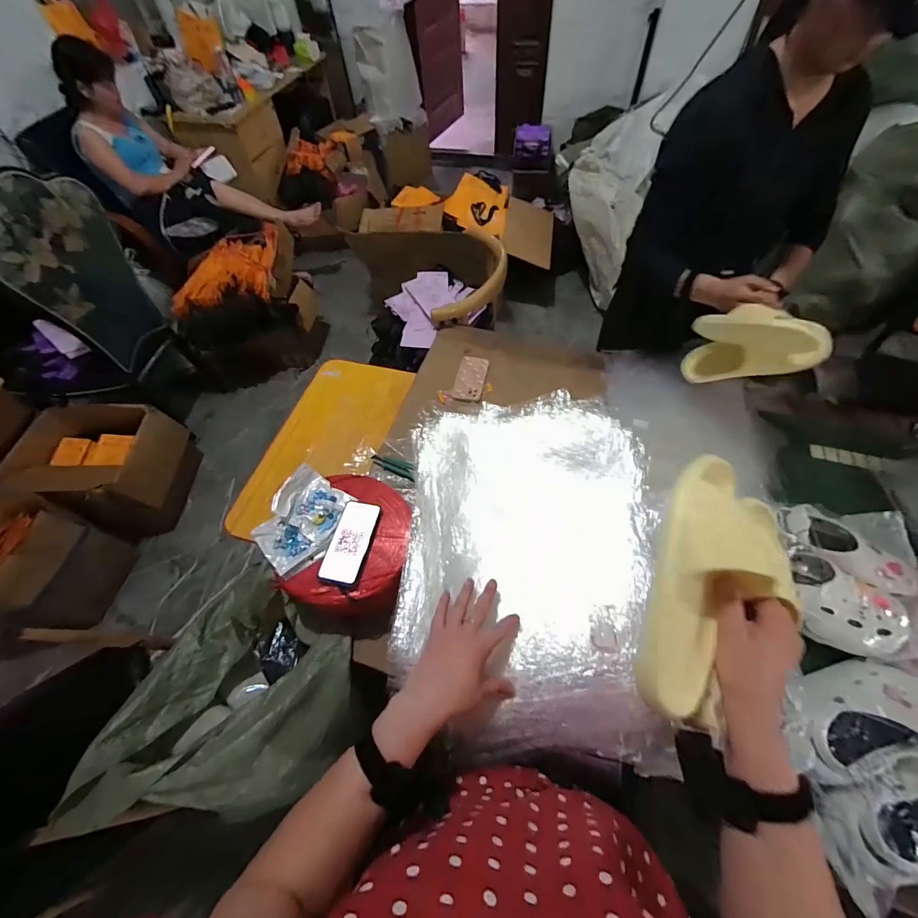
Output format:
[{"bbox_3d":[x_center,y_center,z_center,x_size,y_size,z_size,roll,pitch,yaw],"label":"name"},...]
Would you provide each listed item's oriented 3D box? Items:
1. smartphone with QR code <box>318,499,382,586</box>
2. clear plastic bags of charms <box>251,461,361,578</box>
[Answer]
[{"bbox_3d":[-0.208,0.159,0.762,0.076,0.010,0.158,9,59,9],"label":"smartphone with QR code"},{"bbox_3d":[-0.306,0.120,0.772,0.133,0.044,0.199,20,62,15],"label":"clear plastic bags of charms"}]

